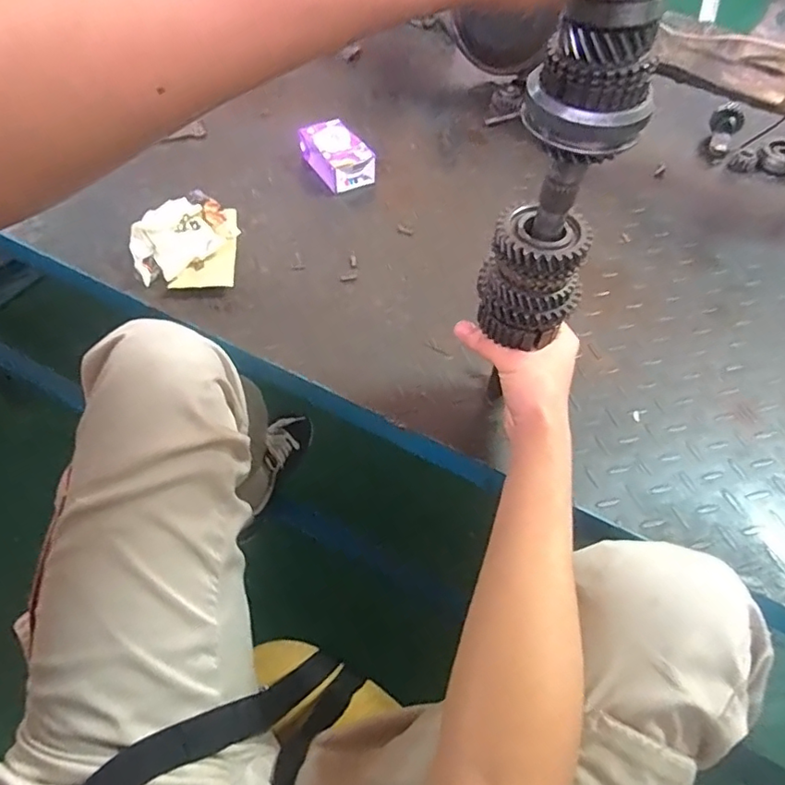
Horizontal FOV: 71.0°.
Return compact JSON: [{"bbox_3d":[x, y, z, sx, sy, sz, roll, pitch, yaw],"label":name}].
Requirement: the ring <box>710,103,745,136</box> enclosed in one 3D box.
[{"bbox_3d":[0.506,-0.413,0.831,0.045,0.044,0.015,21,17,26],"label":"ring"}]

